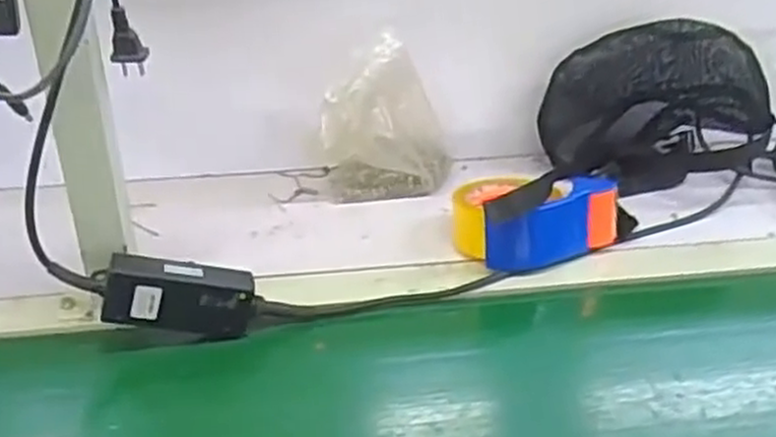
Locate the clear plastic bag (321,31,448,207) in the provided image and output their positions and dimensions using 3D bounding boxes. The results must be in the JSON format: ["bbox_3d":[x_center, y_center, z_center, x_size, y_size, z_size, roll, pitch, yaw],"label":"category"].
[{"bbox_3d":[0.000,-0.101,0.832,0.145,0.160,0.077,0,29,-3],"label":"clear plastic bag"}]

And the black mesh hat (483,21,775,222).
[{"bbox_3d":[0.297,-0.132,0.880,0.228,0.169,0.160,-4,29,-9],"label":"black mesh hat"}]

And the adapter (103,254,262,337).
[{"bbox_3d":[-0.166,0.063,0.624,0.119,0.054,0.032,10,26,-16],"label":"adapter"}]

